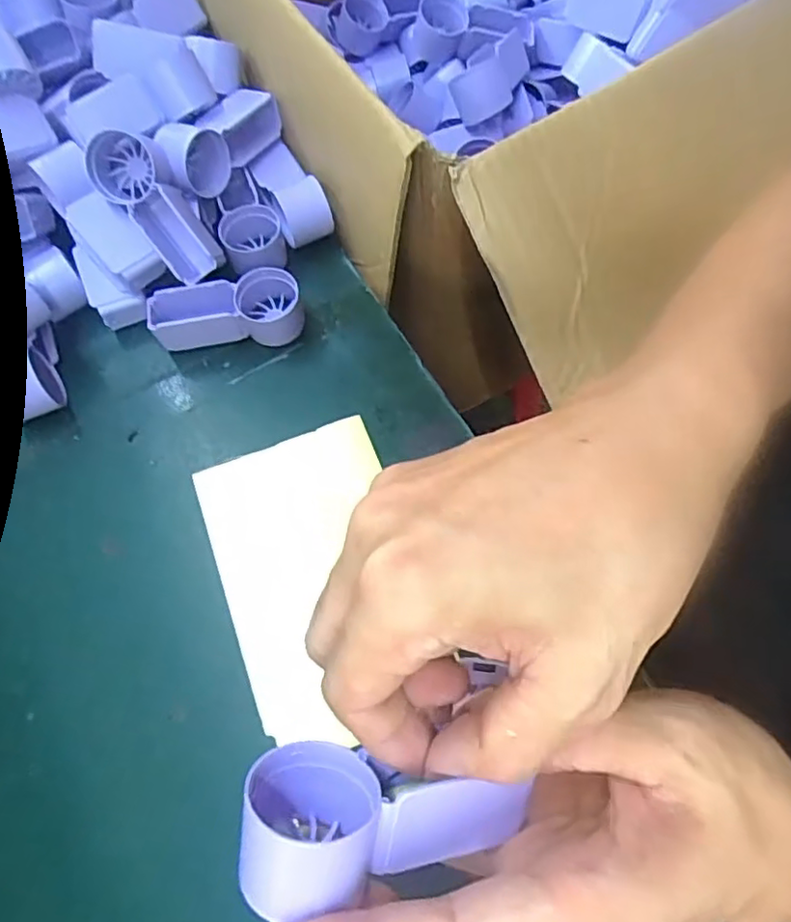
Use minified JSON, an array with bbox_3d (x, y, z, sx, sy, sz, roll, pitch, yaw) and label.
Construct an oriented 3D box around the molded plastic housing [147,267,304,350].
[{"bbox_3d":[-0.107,-0.096,0.398,0.091,0.035,0.035,-4,69,0],"label":"molded plastic housing"}]

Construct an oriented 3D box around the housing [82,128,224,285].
[{"bbox_3d":[-0.144,-0.155,0.382,0.044,0.034,0.095,-41,104,-13],"label":"housing"}]

